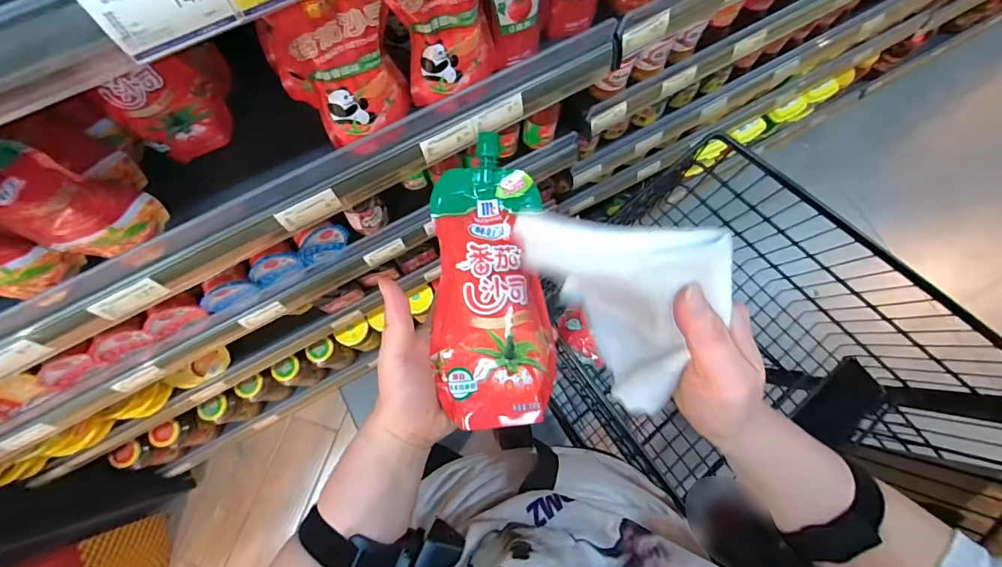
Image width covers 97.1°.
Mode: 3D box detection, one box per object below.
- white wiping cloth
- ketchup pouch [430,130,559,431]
[{"bbox_3d":[0.077,0.008,0.281,0.071,0.128,0.133,-38,80,-9],"label":"white wiping cloth"},{"bbox_3d":[-0.007,0.000,0.335,0.086,0.031,0.206,-4,83,-2],"label":"ketchup pouch"}]

